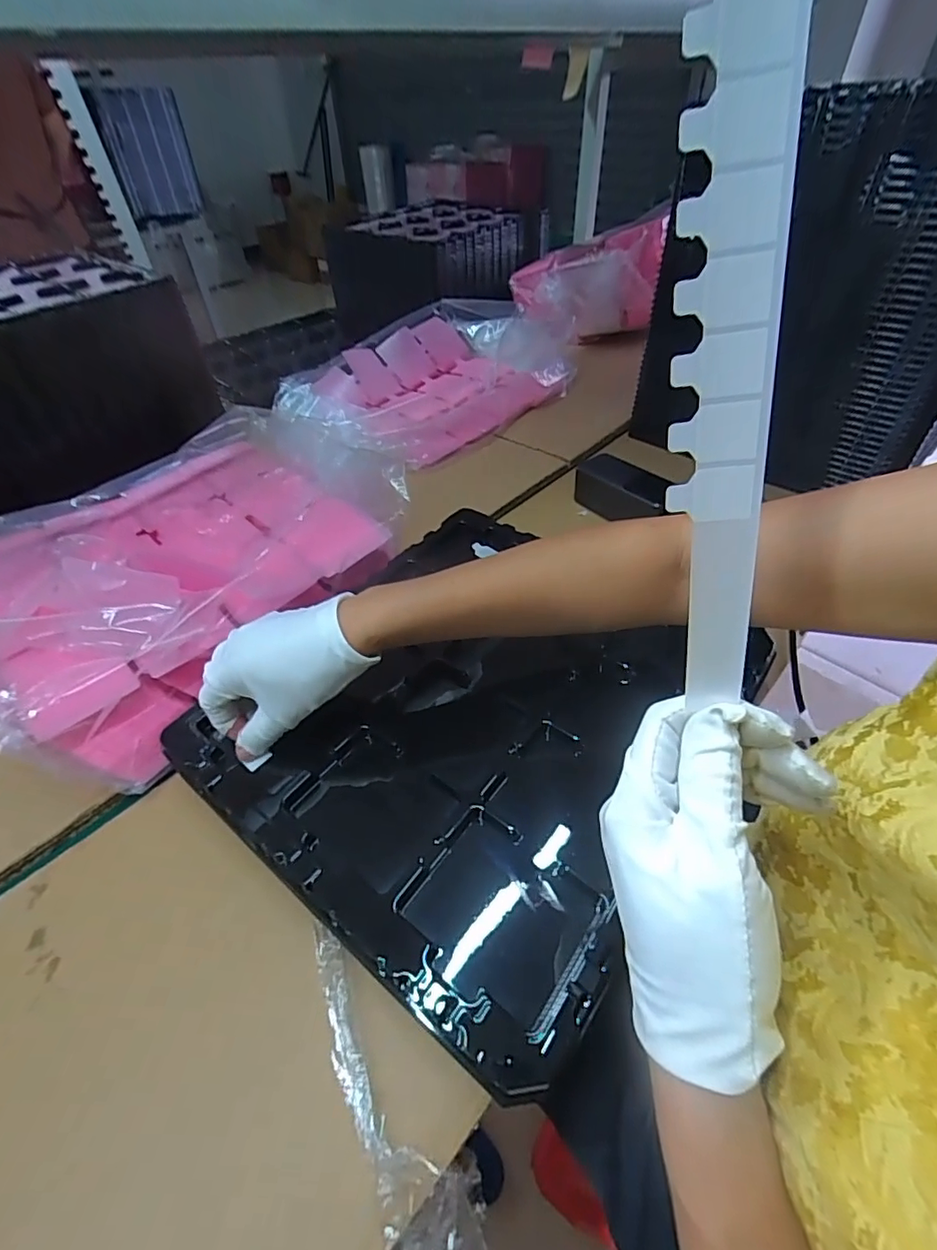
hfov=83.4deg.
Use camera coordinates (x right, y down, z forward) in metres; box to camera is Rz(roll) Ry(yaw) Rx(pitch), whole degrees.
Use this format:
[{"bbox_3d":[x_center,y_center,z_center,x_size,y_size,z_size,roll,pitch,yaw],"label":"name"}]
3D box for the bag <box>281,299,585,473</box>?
[{"bbox_3d":[-0.050,-0.407,0.847,0.425,0.082,0.320,-36,55,-28],"label":"bag"}]

